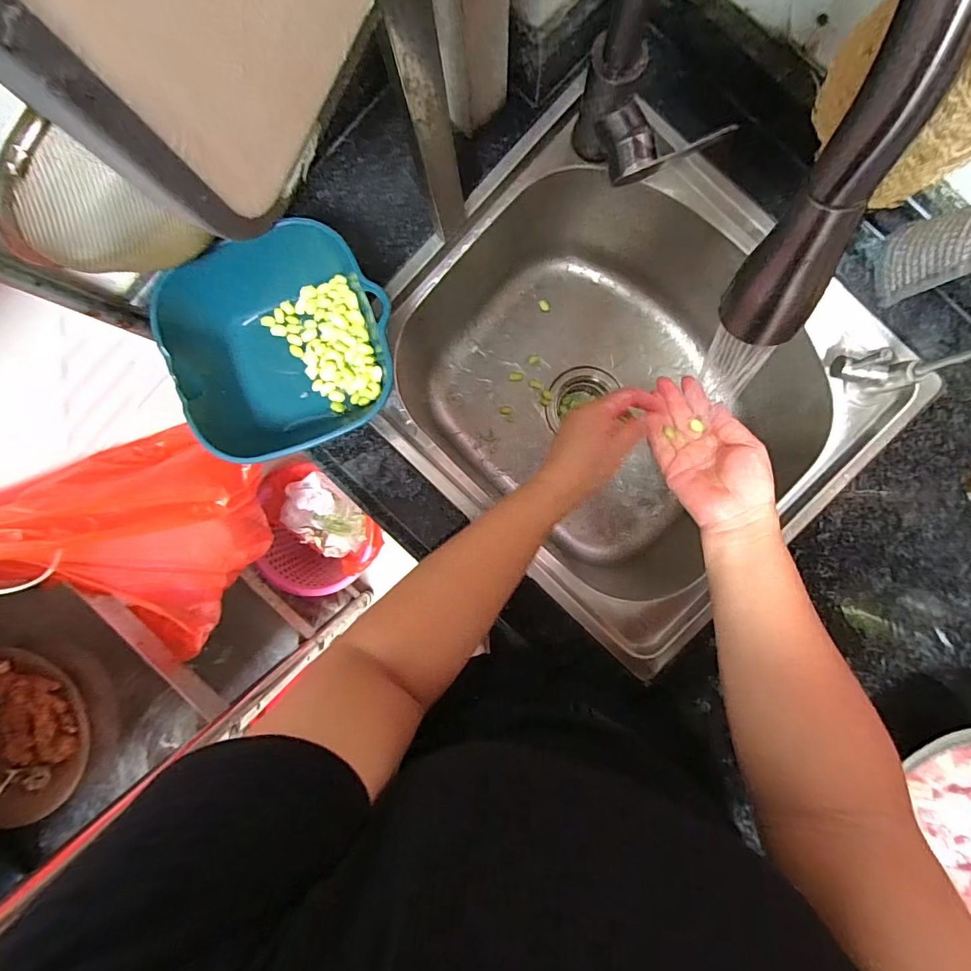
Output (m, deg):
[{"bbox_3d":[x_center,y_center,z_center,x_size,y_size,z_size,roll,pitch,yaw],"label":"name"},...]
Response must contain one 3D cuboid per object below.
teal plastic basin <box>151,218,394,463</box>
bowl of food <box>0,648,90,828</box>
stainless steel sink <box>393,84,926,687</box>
[{"bbox_3d":[-0.175,-0.124,0.420,0.181,0.085,0.183,-16,91,2],"label":"teal plastic basin"},{"bbox_3d":[-0.595,0.311,0.574,0.185,0.049,0.211,-8,91,2],"label":"bowl of food"},{"bbox_3d":[0.133,-0.102,0.553,0.446,0.205,0.384,43,92,0],"label":"stainless steel sink"}]

